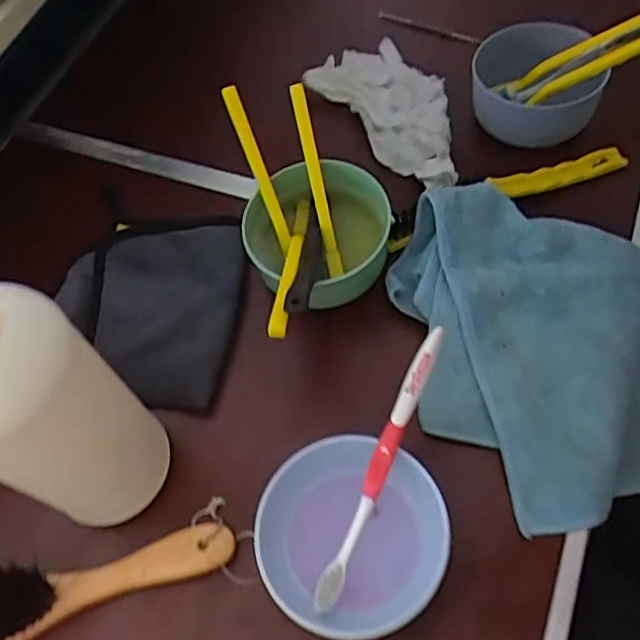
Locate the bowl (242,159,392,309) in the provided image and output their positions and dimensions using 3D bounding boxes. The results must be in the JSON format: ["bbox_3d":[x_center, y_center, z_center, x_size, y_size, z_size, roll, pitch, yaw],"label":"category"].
[{"bbox_3d":[0.000,-0.062,0.512,0.111,0.080,0.117,-2,61,3],"label":"bowl"}]

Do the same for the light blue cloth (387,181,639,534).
[{"bbox_3d":[0.169,0.009,0.460,0.209,0.075,0.225,-10,60,-1],"label":"light blue cloth"}]

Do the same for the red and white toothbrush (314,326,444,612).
[{"bbox_3d":[0.037,0.088,0.388,0.013,0.016,0.179,22,88,16],"label":"red and white toothbrush"}]

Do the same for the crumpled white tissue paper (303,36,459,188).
[{"bbox_3d":[0.081,-0.195,0.583,0.096,0.028,0.185,-33,63,-13],"label":"crumpled white tissue paper"}]

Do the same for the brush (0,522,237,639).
[{"bbox_3d":[-0.168,0.173,0.405,0.225,0.034,0.049,-18,61,-6],"label":"brush"}]

